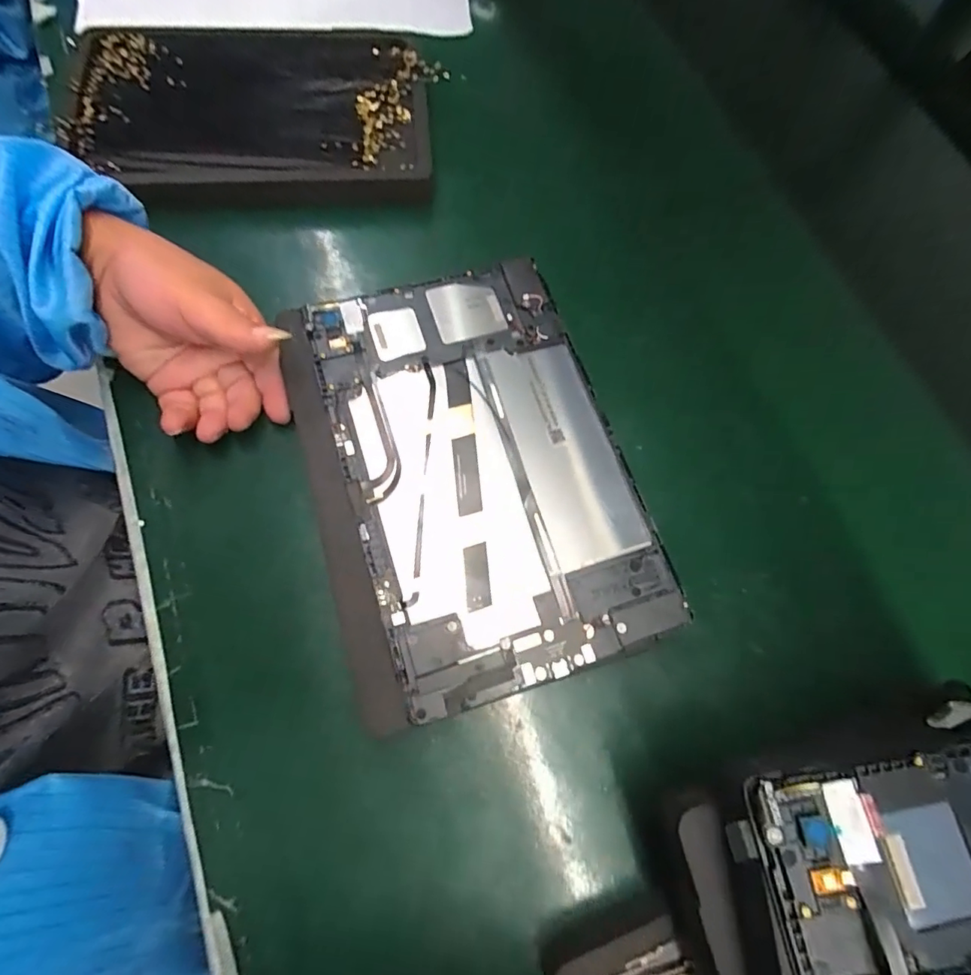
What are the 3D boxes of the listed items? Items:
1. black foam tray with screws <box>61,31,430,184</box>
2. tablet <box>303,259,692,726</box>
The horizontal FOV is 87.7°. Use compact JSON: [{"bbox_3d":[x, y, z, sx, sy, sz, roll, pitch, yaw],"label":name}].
[{"bbox_3d":[-0.165,-0.270,0.365,0.238,0.022,0.136,-1,71,-3],"label":"black foam tray with screws"},{"bbox_3d":[-0.002,-0.015,0.280,0.147,0.008,0.236,-18,74,-7],"label":"tablet"}]

